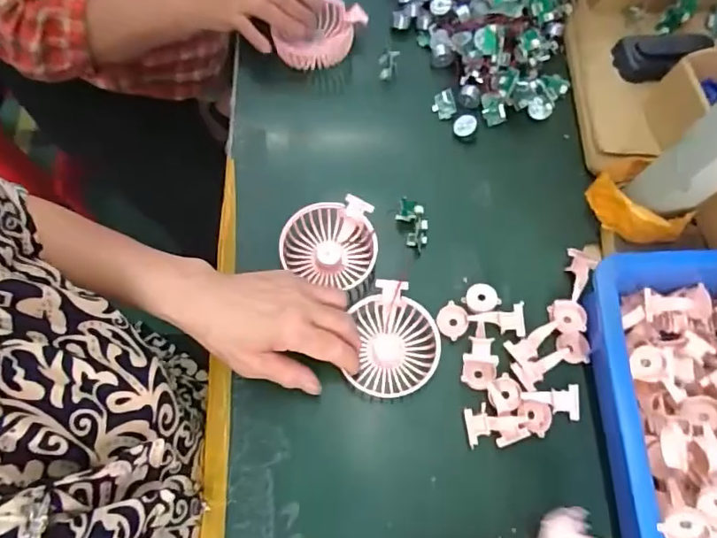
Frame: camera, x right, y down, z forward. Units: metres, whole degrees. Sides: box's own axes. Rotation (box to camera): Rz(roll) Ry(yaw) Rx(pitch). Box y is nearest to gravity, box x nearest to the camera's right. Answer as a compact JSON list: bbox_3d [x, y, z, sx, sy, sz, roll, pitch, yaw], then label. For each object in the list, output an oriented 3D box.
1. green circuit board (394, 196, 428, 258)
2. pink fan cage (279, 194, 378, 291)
[{"bbox_3d":[0.053,-0.041,0.526,0.027,0.020,0.054,-6,71,-5],"label":"green circuit board"},{"bbox_3d":[-0.027,-0.021,0.509,0.093,0.034,0.084,-22,93,-8],"label":"pink fan cage"}]

